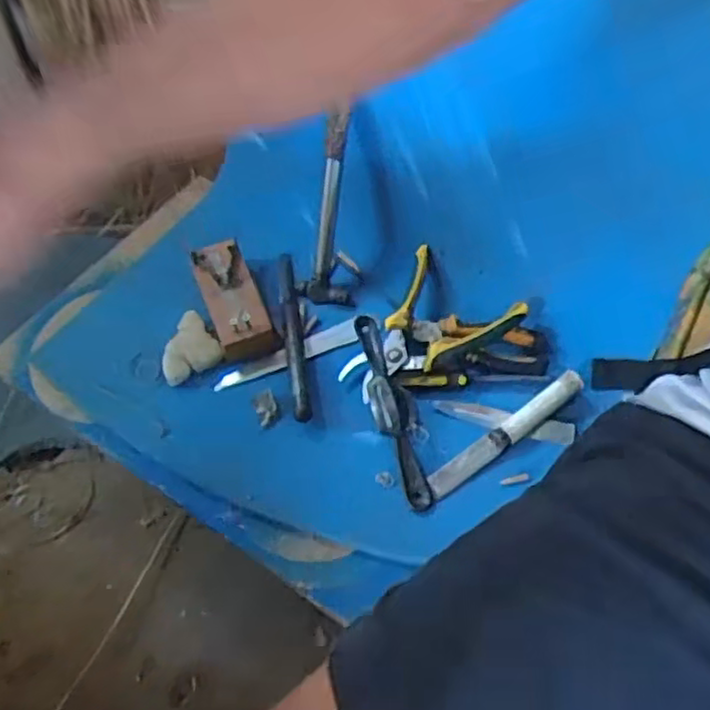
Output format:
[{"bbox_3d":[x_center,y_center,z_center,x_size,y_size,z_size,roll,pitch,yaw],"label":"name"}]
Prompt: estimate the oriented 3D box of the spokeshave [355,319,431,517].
[{"bbox_3d":[0.033,0.049,0.671,0.033,0.033,0.197,-12,54,-4],"label":"spokeshave"}]

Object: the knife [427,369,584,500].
[{"bbox_3d":[0.144,0.072,0.660,0.185,0.016,0.023,-32,58,-17],"label":"knife"}]

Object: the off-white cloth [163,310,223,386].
[{"bbox_3d":[-0.172,-0.008,0.711,0.059,0.020,0.069,-27,57,-14],"label":"off-white cloth"}]

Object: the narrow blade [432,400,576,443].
[{"bbox_3d":[0.145,0.063,0.680,0.136,0.005,0.025,11,54,4],"label":"narrow blade"}]

